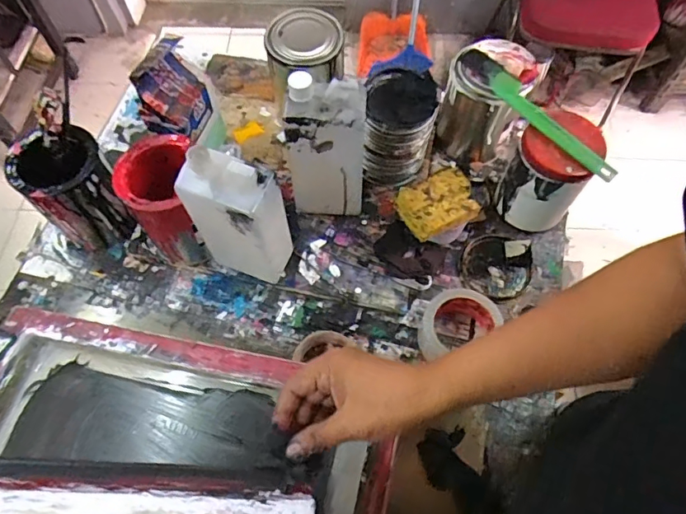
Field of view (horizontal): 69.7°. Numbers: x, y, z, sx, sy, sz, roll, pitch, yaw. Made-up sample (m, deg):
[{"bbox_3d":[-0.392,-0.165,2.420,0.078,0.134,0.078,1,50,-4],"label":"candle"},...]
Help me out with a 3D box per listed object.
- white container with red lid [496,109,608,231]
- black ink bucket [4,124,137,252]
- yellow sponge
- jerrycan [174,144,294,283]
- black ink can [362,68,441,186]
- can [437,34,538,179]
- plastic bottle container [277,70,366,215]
[{"bbox_3d":[0.272,-0.111,0.657,0.094,0.144,0.096,-1,64,2],"label":"white container with red lid"},{"bbox_3d":[-0.352,-0.088,0.661,0.099,0.147,0.097,-1,64,2],"label":"black ink bucket"},{"bbox_3d":[0.125,-0.069,0.638,0.095,0.025,0.074,-21,65,-10],"label":"yellow sponge"},{"bbox_3d":[-0.119,-0.040,0.591,0.102,0.236,0.057,19,67,10],"label":"jerrycan"},{"bbox_3d":[0.078,-0.179,0.691,0.092,0.128,0.099,-1,64,2],"label":"black ink can"},{"bbox_3d":[0.204,-0.219,0.723,0.115,0.167,0.114,-1,64,2],"label":"can"},{"bbox_3d":[-0.020,-0.133,0.621,0.097,0.211,0.058,1,63,1],"label":"plastic bottle container"}]

